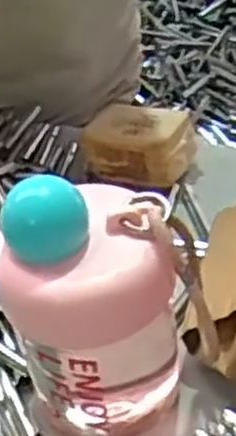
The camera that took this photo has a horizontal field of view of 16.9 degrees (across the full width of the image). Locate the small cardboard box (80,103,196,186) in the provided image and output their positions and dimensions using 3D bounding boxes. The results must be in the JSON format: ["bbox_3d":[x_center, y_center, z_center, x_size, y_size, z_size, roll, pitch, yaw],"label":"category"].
[{"bbox_3d":[0.017,-0.059,0.632,0.086,0.035,0.055,13,43,23],"label":"small cardboard box"}]

